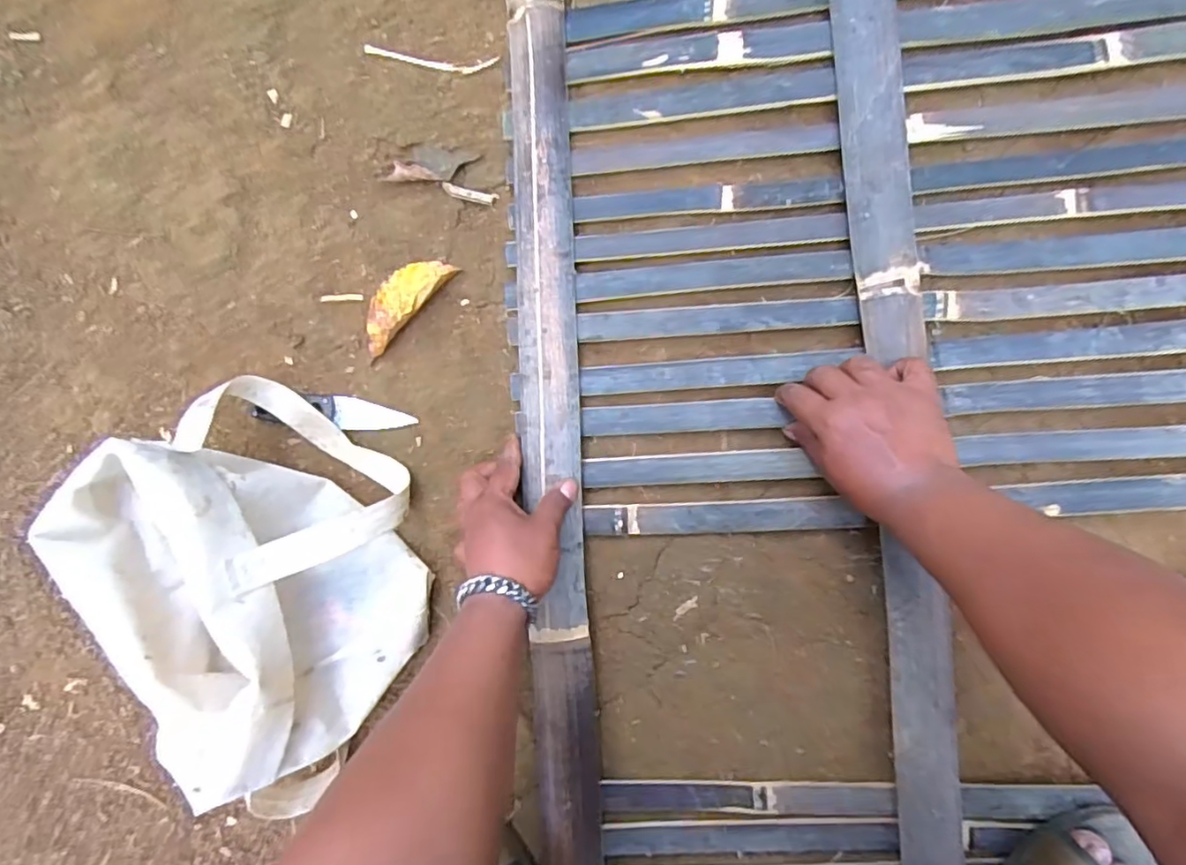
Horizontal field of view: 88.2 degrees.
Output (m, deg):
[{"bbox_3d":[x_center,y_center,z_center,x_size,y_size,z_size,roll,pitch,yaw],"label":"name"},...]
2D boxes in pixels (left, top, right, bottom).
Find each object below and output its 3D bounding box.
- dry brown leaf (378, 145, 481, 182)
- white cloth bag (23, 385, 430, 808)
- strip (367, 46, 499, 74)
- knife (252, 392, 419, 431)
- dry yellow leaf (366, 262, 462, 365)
[{"bbox_3d":[-0.150,-0.244,0.556,0.088,0.013,0.035,-15,87,-10],"label":"dry brown leaf"},{"bbox_3d":[-0.265,0.117,0.487,0.245,0.147,0.227,33,93,6],"label":"white cloth bag"},{"bbox_3d":[-0.153,-0.348,0.573,0.126,0.008,0.018,8,90,7],"label":"strip"},{"bbox_3d":[-0.237,-0.019,0.559,0.150,0.012,0.030,6,90,7],"label":"knife"},{"bbox_3d":[-0.172,-0.117,0.548,0.042,0.022,0.108,45,94,5],"label":"dry yellow leaf"}]

